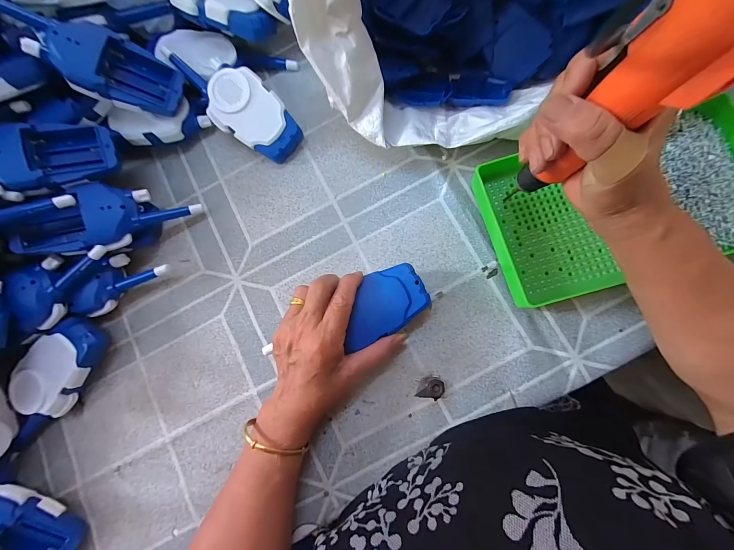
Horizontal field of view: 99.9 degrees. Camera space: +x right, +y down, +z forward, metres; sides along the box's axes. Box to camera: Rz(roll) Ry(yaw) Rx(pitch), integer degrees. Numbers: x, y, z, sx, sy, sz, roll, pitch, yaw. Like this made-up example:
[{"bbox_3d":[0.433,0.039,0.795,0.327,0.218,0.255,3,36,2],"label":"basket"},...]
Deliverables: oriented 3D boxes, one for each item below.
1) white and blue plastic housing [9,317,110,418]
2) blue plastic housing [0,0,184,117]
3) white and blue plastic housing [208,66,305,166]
[{"bbox_3d":[-0.325,0.099,0.334,0.059,0.044,0.101,30,85,8],"label":"white and blue plastic housing"},{"bbox_3d":[-0.264,-0.205,0.291,0.151,0.033,0.060,14,81,-37],"label":"blue plastic housing"},{"bbox_3d":[-0.120,-0.170,0.333,0.098,0.028,0.063,35,100,-12],"label":"white and blue plastic housing"}]

